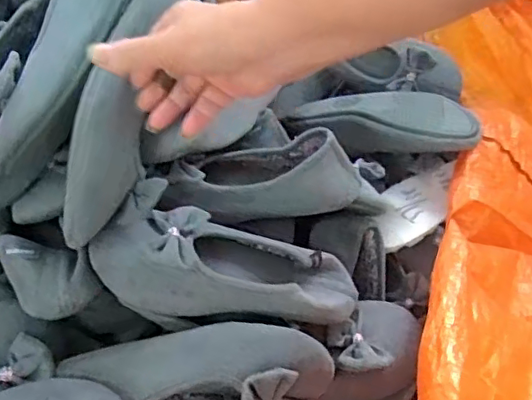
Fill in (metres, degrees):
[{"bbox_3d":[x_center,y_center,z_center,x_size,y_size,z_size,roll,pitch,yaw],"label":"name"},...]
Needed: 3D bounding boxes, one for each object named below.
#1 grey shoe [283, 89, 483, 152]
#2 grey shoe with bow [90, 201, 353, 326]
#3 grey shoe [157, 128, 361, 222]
[{"bbox_3d":[0.150,-0.099,0.693,0.212,0.053,0.083,9,53,25],"label":"grey shoe"},{"bbox_3d":[-0.026,0.058,0.497,0.232,0.049,0.080,12,51,-22],"label":"grey shoe with bow"},{"bbox_3d":[-0.005,-0.021,0.565,0.209,0.070,0.076,-6,54,-3],"label":"grey shoe"}]

